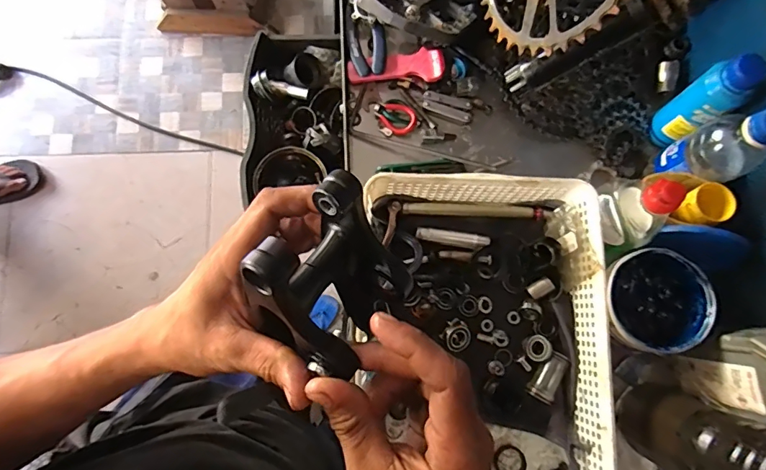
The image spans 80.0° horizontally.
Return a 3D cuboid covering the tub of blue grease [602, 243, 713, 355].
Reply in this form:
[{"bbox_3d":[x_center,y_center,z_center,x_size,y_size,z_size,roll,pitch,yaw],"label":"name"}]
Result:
[{"bbox_3d":[0.276,0.068,0.482,0.100,0.069,0.100,0,80,-1],"label":"tub of blue grease"}]

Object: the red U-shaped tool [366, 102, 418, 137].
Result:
[{"bbox_3d":[0.013,-0.152,0.568,0.064,0.011,0.038,42,82,6],"label":"red U-shaped tool"}]

